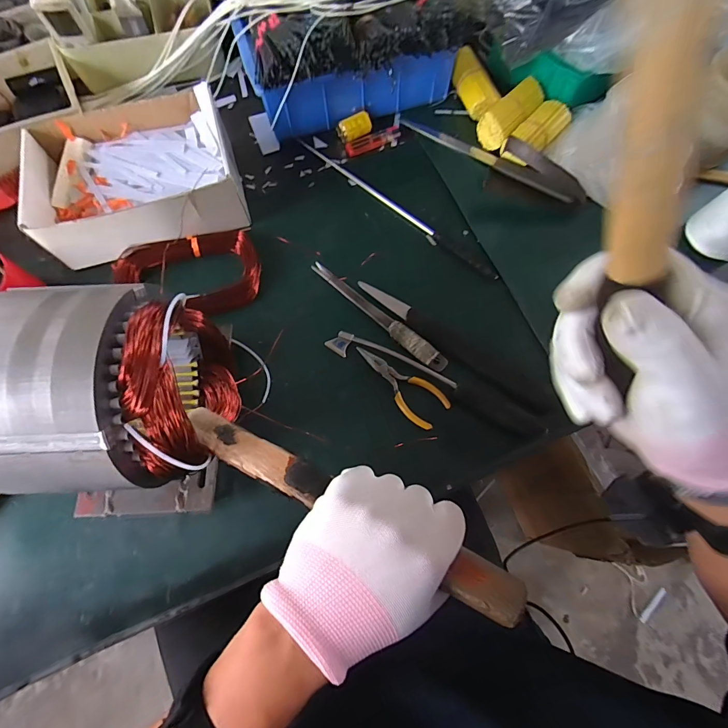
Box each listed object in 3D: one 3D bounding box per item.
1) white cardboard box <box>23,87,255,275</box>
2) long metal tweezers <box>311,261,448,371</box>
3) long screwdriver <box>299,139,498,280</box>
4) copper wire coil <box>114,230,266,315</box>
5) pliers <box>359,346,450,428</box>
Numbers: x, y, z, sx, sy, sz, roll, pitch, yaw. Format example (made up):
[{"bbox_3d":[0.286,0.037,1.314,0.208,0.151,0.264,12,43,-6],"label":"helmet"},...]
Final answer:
[{"bbox_3d":[-0.292,-0.246,0.481,0.238,0.070,0.188,-16,72,-5],"label":"white cardboard box"},{"bbox_3d":[0.014,-0.062,0.446,0.205,0.006,0.022,40,76,12],"label":"long metal tweezers"},{"bbox_3d":[0.035,-0.218,0.506,0.347,0.016,0.021,40,76,12],"label":"long screwdriver"},{"bbox_3d":[-0.222,-0.112,0.466,0.178,0.022,0.105,-9,72,-3],"label":"copper wire coil"},{"bbox_3d":[0.040,0.021,0.423,0.118,0.006,0.046,42,77,13],"label":"pliers"}]

